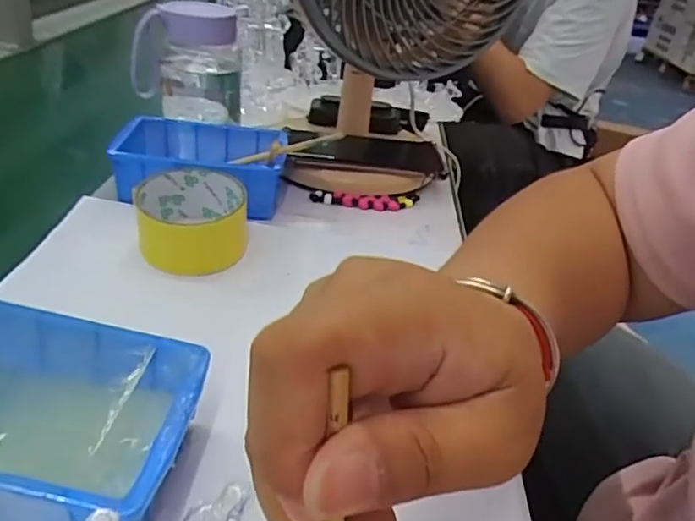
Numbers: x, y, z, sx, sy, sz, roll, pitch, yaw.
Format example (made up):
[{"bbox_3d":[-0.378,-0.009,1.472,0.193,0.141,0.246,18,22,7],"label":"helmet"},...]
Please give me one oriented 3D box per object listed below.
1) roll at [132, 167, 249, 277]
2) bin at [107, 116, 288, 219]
[{"bbox_3d":[-0.123,-0.035,0.456,0.083,0.051,0.075,-1,32,-13],"label":"roll"},{"bbox_3d":[-0.136,-0.086,0.529,0.152,0.052,0.110,4,31,-4],"label":"bin"}]

